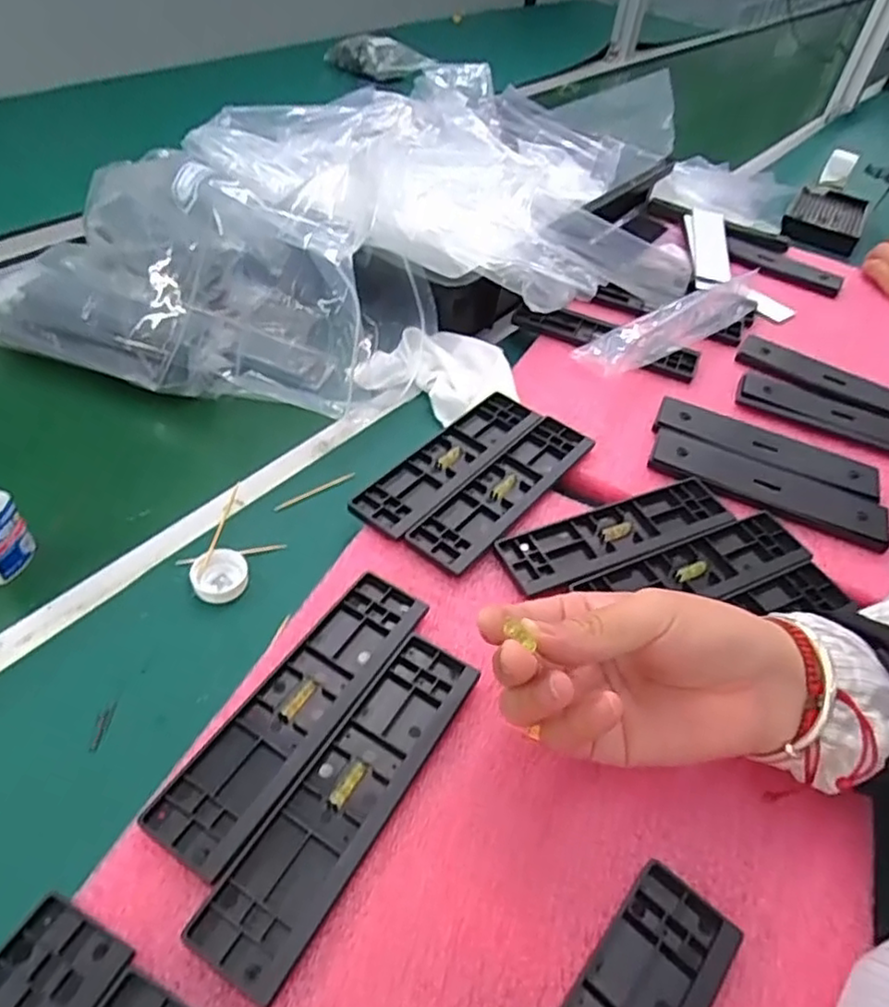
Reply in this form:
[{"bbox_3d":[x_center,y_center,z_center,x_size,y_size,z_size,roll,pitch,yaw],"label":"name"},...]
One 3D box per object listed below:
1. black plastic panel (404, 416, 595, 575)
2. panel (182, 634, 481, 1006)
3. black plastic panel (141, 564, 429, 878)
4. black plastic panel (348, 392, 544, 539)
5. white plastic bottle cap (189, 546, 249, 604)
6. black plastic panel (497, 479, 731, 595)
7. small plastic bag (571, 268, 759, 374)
[{"bbox_3d":[0.042,-0.012,0.430,0.041,0.006,0.159,33,51,22],"label":"black plastic panel"},{"bbox_3d":[-0.041,0.125,0.292,0.043,0.007,0.159,26,49,18],"label":"panel"},{"bbox_3d":[-0.068,0.095,0.315,0.042,0.007,0.158,27,49,18],"label":"black plastic panel"},{"bbox_3d":[0.005,-0.030,0.444,0.042,0.008,0.161,32,51,22],"label":"black plastic panel"},{"bbox_3d":[-0.131,0.041,0.383,0.031,0.013,0.030,4,46,-4],"label":"white plastic bottle cap"},{"bbox_3d":[0.110,0.017,0.412,0.158,0.006,0.045,-17,51,-22],"label":"black plastic panel"},{"bbox_3d":[0.210,-0.161,0.581,0.237,0.019,0.043,-26,55,-29],"label":"small plastic bag"}]

